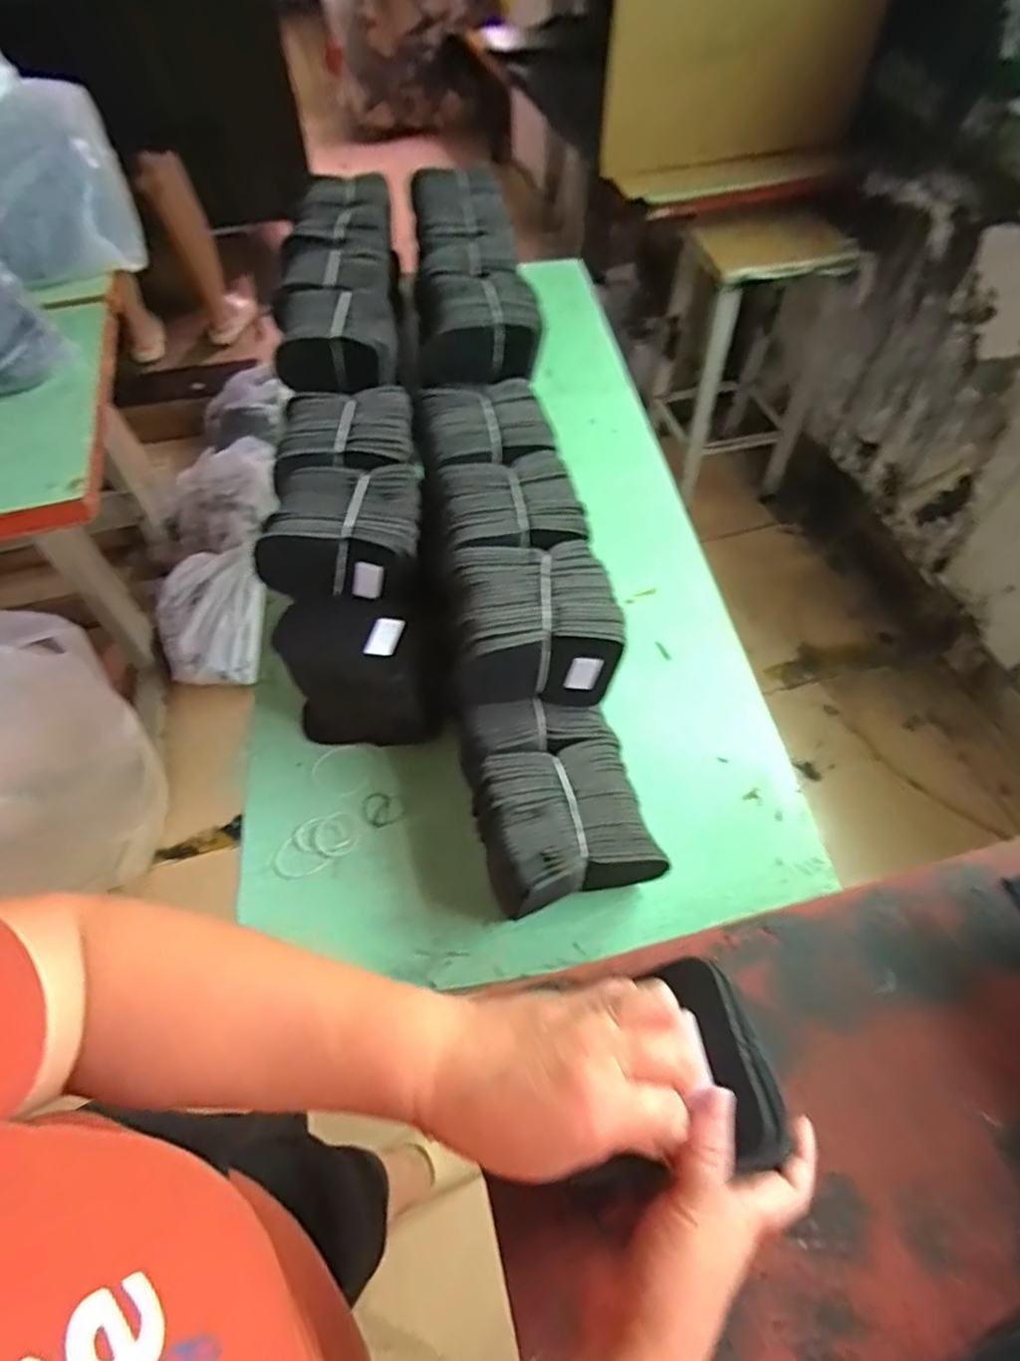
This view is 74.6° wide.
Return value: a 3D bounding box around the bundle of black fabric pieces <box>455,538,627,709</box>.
[{"bbox_3d":[0.019,-0.049,0.592,0.142,0.082,0.117,-7,55,-4],"label":"bundle of black fabric pieces"}]

